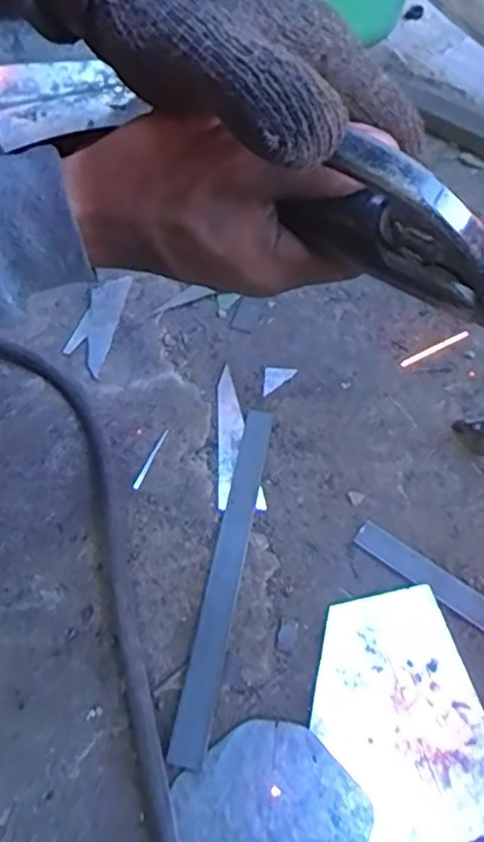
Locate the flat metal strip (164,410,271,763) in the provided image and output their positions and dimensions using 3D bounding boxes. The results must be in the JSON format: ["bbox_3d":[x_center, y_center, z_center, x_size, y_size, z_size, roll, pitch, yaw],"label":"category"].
[{"bbox_3d":[-0.011,0.105,0.495,0.024,0.004,0.288,10,52,5],"label":"flat metal strip"}]

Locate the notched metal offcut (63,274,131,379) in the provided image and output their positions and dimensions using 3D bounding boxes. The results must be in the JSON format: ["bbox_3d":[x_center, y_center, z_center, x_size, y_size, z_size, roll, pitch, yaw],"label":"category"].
[{"bbox_3d":[-0.146,-0.101,0.649,0.038,0.005,0.135,8,52,3],"label":"notched metal offcut"}]

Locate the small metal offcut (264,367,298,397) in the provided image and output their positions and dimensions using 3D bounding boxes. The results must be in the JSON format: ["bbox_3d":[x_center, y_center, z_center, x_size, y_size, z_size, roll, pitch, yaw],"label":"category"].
[{"bbox_3d":[0.035,-0.037,0.611,0.030,0.004,0.034,6,52,1],"label":"small metal offcut"}]

